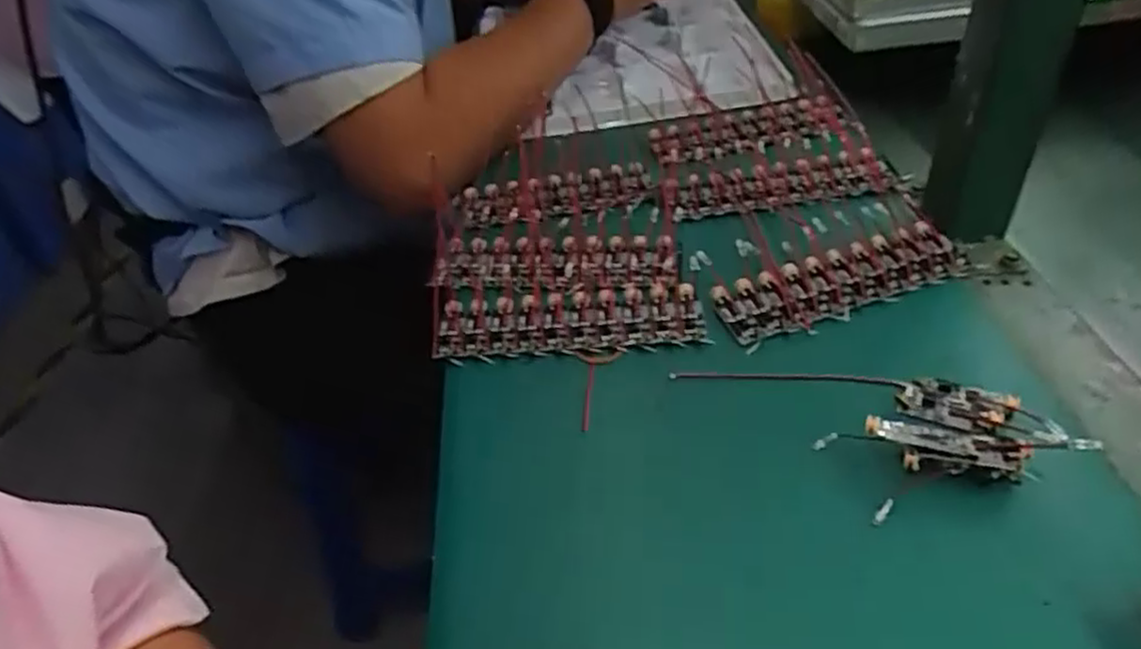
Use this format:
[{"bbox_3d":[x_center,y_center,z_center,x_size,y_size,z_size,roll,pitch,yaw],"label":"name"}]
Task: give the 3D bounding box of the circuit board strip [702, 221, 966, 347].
[{"bbox_3d":[0.160,-0.027,0.445,0.153,0.007,0.045,-18,41,-13],"label":"circuit board strip"}]

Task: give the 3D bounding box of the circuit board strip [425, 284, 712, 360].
[{"bbox_3d":[-0.001,-0.001,0.443,0.153,0.013,0.052,-5,40,2],"label":"circuit board strip"}]

